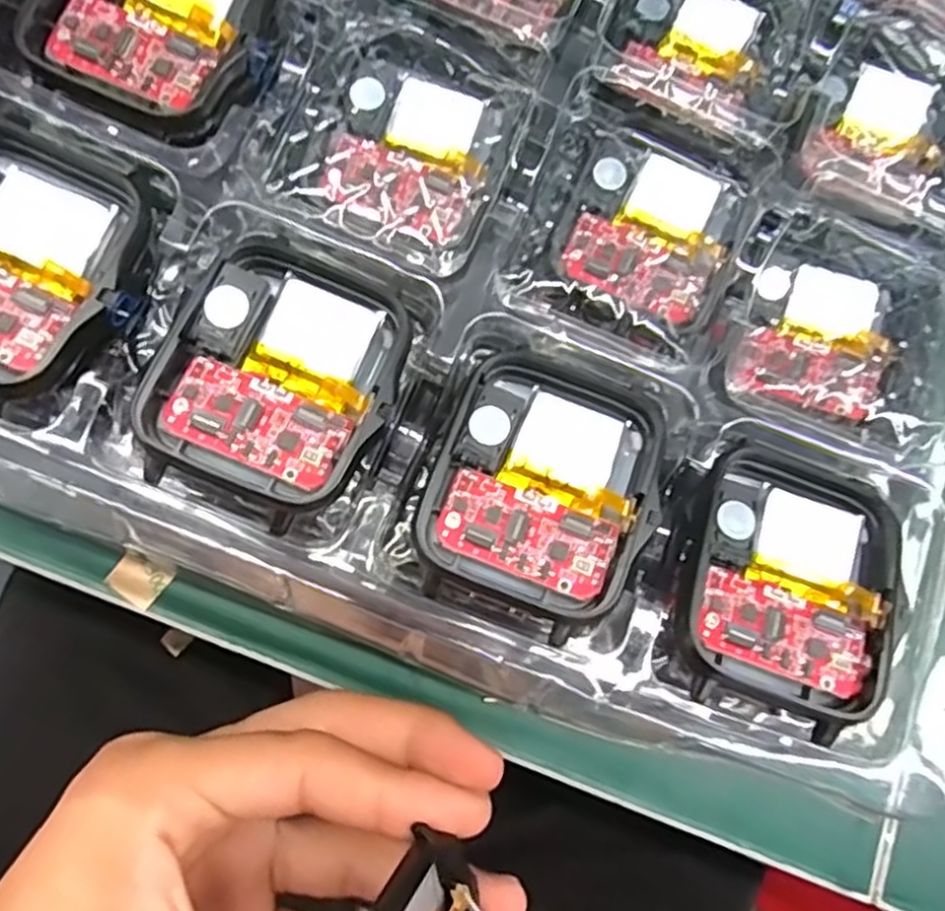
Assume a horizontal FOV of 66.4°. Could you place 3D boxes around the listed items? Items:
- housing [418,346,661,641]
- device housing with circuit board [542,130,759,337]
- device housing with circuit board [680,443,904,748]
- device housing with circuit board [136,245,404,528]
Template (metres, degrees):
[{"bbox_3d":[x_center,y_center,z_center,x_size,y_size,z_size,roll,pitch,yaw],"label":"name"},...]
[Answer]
[{"bbox_3d":[0.012,0.006,0.128,0.037,0.007,0.044,22,76,-2],"label":"housing"},{"bbox_3d":[0.037,-0.045,0.150,0.037,0.012,0.042,27,76,-1],"label":"device housing with circuit board"},{"bbox_3d":[0.057,0.023,0.129,0.037,0.008,0.045,19,76,-3],"label":"device housing with circuit board"},{"bbox_3d":[-0.033,-0.013,0.124,0.037,0.008,0.045,28,76,0],"label":"device housing with circuit board"}]

